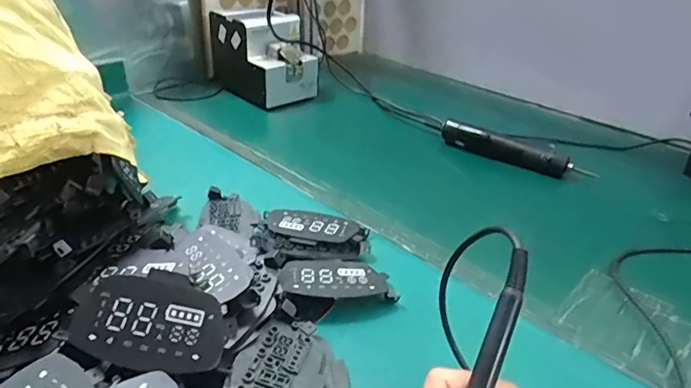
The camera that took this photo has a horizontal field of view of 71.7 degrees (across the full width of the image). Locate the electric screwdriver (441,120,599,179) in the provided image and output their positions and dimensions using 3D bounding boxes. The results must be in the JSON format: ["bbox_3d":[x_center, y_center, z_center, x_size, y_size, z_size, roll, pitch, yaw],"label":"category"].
[{"bbox_3d":[0.256,-0.068,0.740,0.232,0.036,0.030,21,37,27],"label":"electric screwdriver"}]

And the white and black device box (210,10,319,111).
[{"bbox_3d":[-0.153,-0.269,0.924,0.141,0.141,0.187,-20,39,-31],"label":"white and black device box"}]

